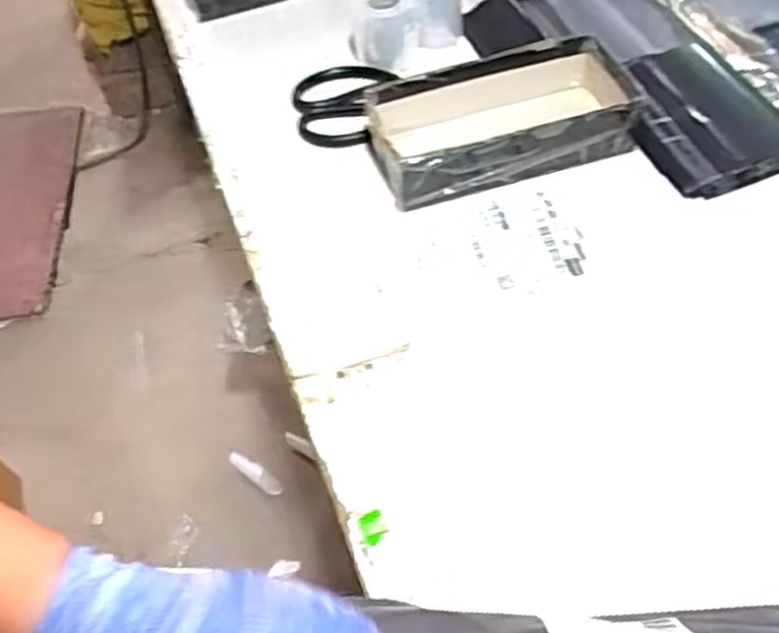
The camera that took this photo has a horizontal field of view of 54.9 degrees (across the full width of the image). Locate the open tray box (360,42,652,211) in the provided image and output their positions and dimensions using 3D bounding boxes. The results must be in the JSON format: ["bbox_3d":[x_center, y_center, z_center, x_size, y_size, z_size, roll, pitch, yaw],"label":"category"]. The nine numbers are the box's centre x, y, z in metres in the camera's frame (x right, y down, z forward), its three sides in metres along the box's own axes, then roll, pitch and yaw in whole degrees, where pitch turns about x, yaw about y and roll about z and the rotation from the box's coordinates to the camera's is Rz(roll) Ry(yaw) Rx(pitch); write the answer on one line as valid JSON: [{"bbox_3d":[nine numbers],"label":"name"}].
[{"bbox_3d":[0.104,-0.174,0.651,0.235,0.054,0.111,-14,54,-11],"label":"open tray box"}]

